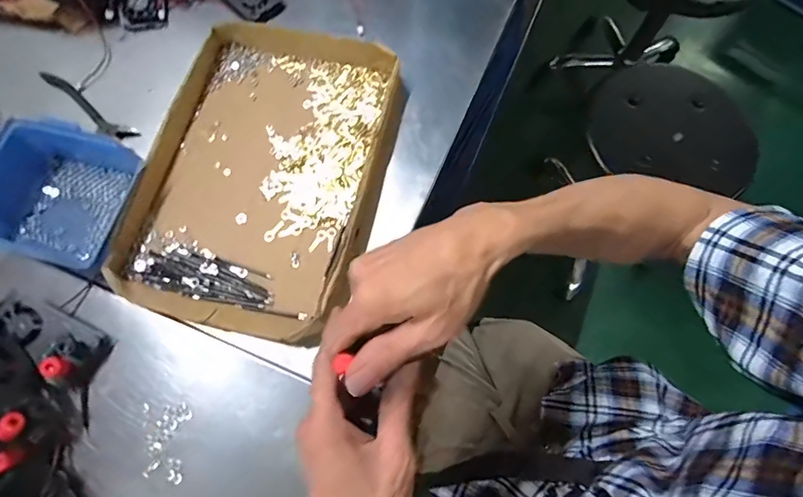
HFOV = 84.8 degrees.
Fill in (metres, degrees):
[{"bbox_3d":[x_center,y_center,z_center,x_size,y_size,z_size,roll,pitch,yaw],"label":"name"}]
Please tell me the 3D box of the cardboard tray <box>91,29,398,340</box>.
[{"bbox_3d":[-0.147,-0.089,0.467,0.239,0.032,0.340,10,72,4],"label":"cardboard tray"}]

